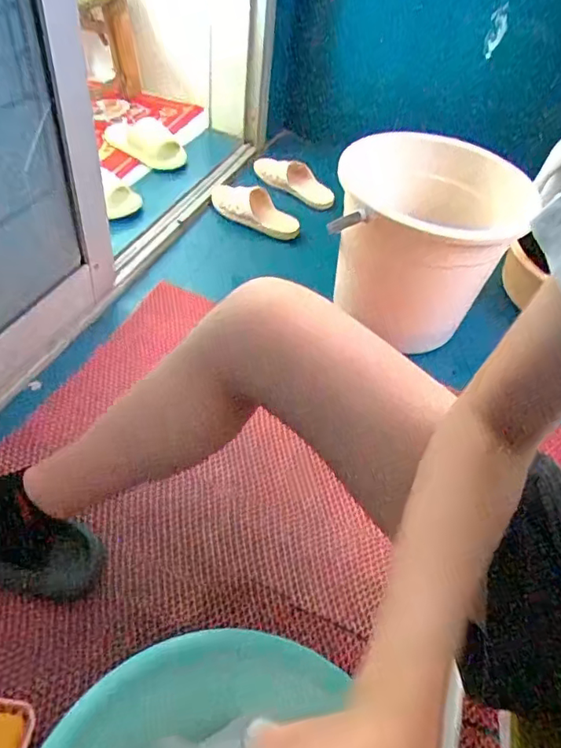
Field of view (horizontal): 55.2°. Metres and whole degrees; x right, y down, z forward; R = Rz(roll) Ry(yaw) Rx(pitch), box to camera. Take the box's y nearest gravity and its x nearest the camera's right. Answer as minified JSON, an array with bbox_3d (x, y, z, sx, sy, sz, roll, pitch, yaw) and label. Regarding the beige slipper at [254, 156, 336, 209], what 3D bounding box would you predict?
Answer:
[{"bbox_3d":[0.034,-0.454,1.261,0.203,0.064,0.073,27,48,-1],"label":"beige slipper"}]

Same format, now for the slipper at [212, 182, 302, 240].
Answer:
[{"bbox_3d":[-0.052,-0.358,1.169,0.199,0.055,0.082,24,46,-9],"label":"slipper"}]

